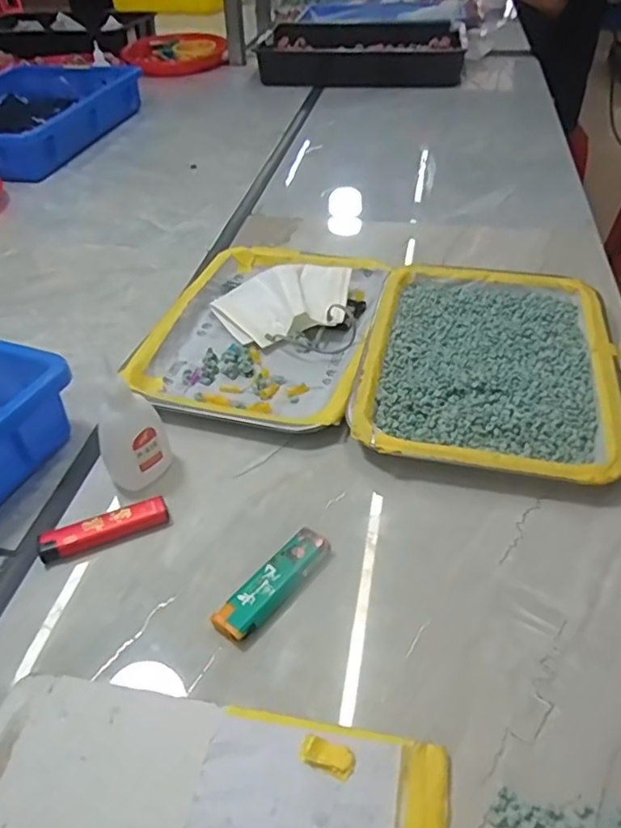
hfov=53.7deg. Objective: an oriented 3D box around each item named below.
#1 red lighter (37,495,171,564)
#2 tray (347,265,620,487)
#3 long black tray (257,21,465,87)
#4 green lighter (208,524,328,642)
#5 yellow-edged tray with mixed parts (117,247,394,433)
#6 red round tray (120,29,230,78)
[{"bbox_3d":[-0.129,0.072,0.385,0.078,0.009,0.023,-16,44,-16],"label":"red lighter"},{"bbox_3d":[0.141,-0.043,0.493,0.185,0.023,0.253,10,43,11],"label":"tray"},{"bbox_3d":[0.108,-0.718,1.222,0.390,0.062,0.305,9,43,10],"label":"long black tray"},{"bbox_3d":[-0.021,0.097,0.351,0.023,0.010,0.079,29,50,29],"label":"green lighter"},{"bbox_3d":[-0.037,-0.080,0.537,0.182,0.031,0.254,10,43,11],"label":"yellow-edged tray with mixed parts"},{"bbox_3d":[-0.294,-0.780,1.322,0.195,0.047,0.207,0,42,0],"label":"red round tray"}]

